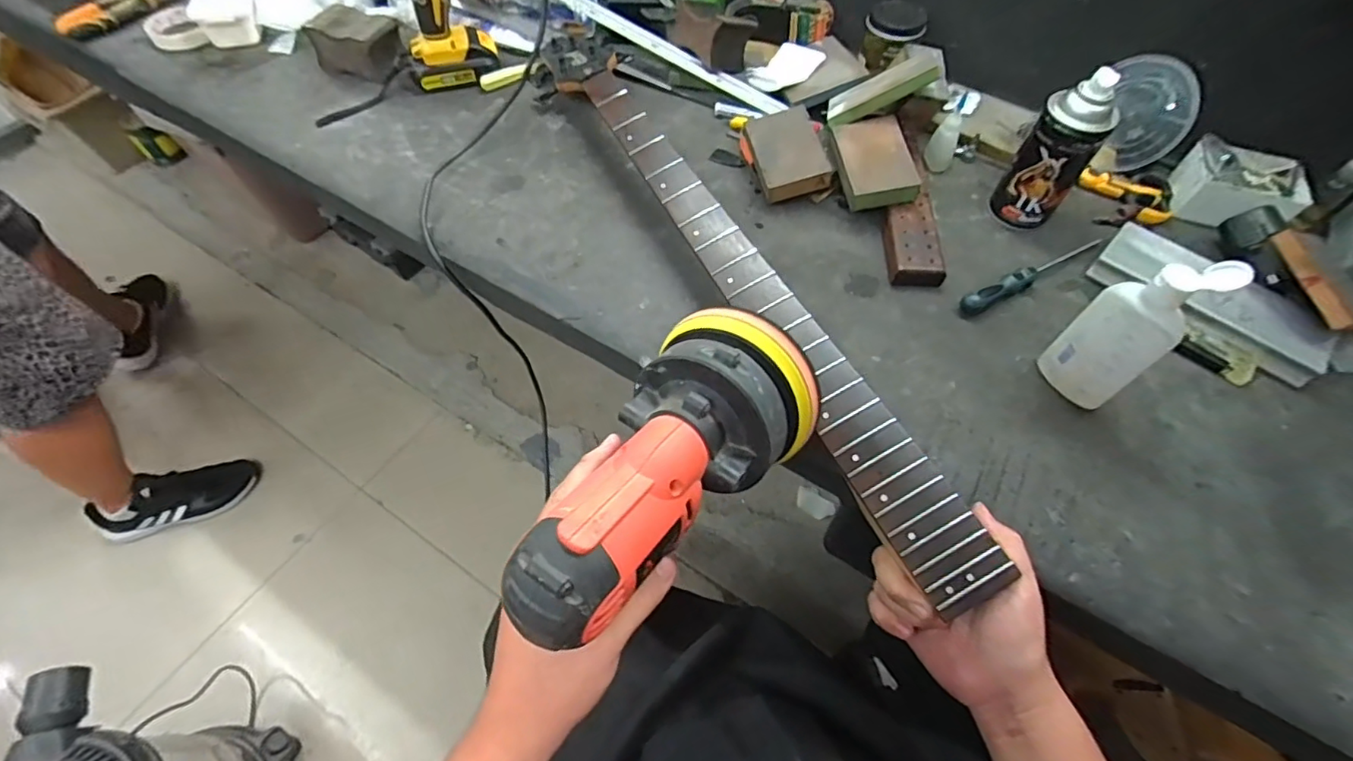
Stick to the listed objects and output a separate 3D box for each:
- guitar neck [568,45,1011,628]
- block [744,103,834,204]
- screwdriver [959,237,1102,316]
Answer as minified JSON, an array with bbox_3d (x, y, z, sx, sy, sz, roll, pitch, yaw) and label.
[{"bbox_3d":[0.062,-0.105,0.539,0.075,0.031,0.647,-24,65,-16],"label":"guitar neck"},{"bbox_3d":[0.122,-0.251,0.633,0.073,0.027,0.108,-18,65,4],"label":"block"},{"bbox_3d":[0.359,-0.108,0.579,0.175,0.020,0.020,-25,62,-16],"label":"screwdriver"}]

